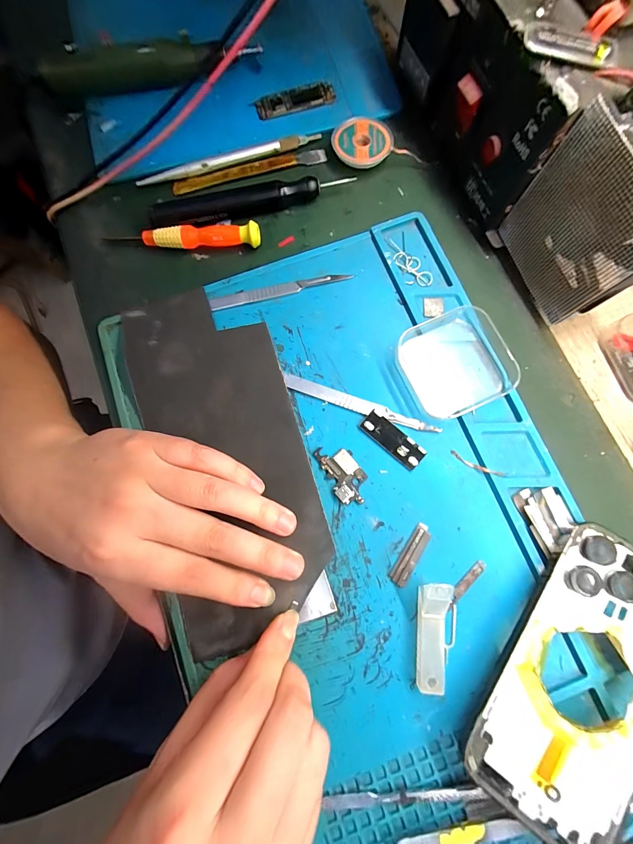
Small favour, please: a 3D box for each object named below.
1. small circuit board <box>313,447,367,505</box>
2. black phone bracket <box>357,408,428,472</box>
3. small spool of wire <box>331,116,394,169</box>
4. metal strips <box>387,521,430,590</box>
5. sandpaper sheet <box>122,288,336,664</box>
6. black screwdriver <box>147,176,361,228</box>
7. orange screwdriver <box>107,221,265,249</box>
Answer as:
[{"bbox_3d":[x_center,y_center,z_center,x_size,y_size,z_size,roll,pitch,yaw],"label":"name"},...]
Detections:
[{"bbox_3d":[0.017,0.032,0.201,0.022,0.004,0.041,-32,79,-5],"label":"small circuit board"},{"bbox_3d":[0.048,0.011,0.204,0.043,0.004,0.016,42,82,9],"label":"black phone bracket"},{"bbox_3d":[0.033,-0.210,0.241,0.044,0.013,0.039,-18,78,-2],"label":"small spool of wire"},{"bbox_3d":[0.057,0.080,0.191,0.011,0.004,0.038,34,81,8],"label":"metal strips"},{"bbox_3d":[-0.058,0.016,0.204,0.095,0.006,0.223,-18,80,-5],"label":"sandpaper sheet"},{"bbox_3d":[-0.047,-0.162,0.233,0.142,0.018,0.018,-13,78,-1],"label":"black screwdriver"},{"bbox_3d":[-0.095,-0.134,0.231,0.109,0.016,0.011,2,78,2],"label":"orange screwdriver"}]

